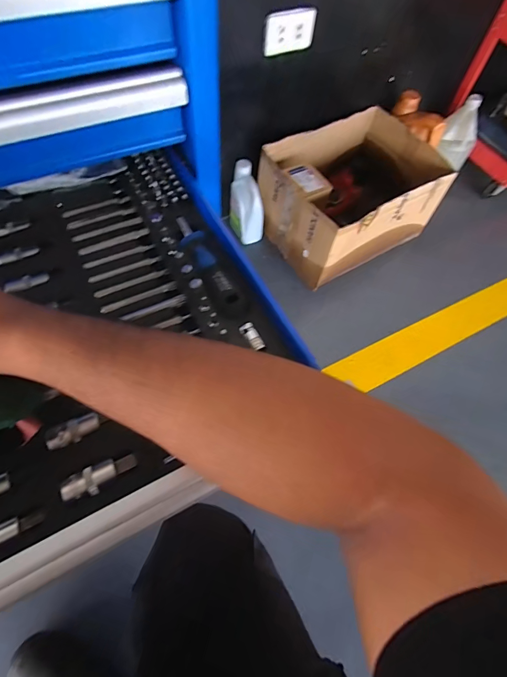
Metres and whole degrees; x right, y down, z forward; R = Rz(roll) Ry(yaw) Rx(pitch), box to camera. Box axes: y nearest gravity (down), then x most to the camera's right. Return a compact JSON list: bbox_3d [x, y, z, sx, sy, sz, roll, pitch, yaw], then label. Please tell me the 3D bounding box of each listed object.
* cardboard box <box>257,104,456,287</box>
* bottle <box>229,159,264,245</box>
[{"bbox_3d":[0.281,-0.420,1.089,0.466,0.240,0.362,-29,67,-19],"label":"cardboard box"},{"bbox_3d":[-0.021,-0.390,1.068,0.071,0.195,0.126,-17,64,-13],"label":"bottle"}]

